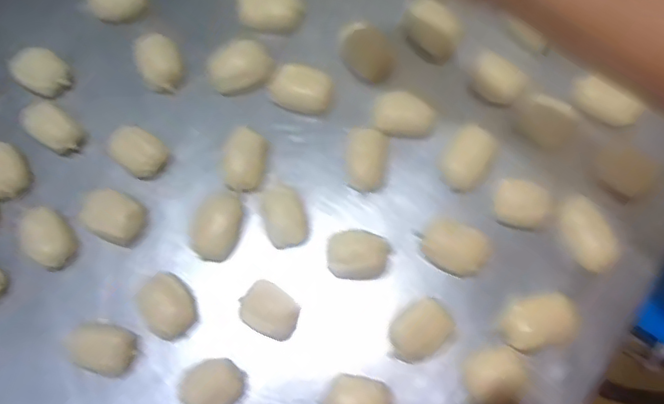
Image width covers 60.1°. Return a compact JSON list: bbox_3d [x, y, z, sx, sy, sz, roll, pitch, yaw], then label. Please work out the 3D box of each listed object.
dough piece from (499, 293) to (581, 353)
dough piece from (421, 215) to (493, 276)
[{"bbox_3d":[0.187,0.108,0.521,0.067,0.023,0.045,-14,73,-2],"label":"dough piece"},{"bbox_3d":[0.116,0.041,0.538,0.059,0.022,0.049,37,78,12],"label":"dough piece"}]

